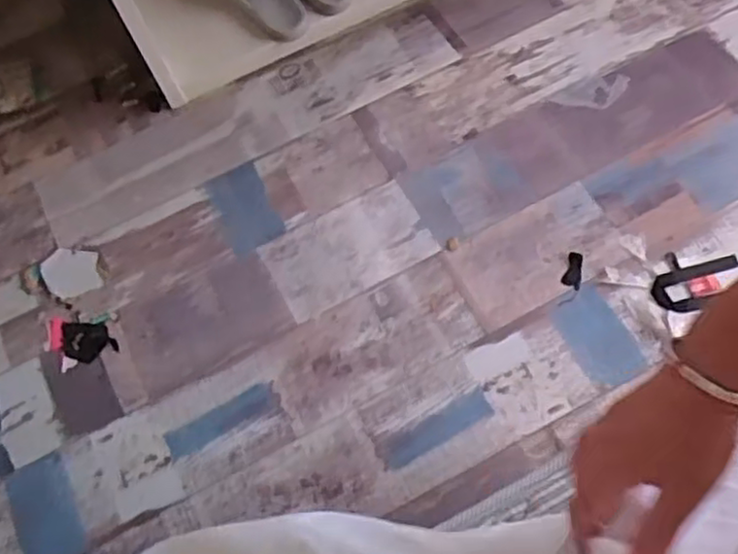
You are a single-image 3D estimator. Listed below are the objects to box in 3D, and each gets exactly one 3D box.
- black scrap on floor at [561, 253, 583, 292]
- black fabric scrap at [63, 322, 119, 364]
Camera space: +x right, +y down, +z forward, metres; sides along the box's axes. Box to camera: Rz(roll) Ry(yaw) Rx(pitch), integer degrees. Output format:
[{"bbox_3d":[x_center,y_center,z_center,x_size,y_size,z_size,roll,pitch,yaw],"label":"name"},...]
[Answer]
[{"bbox_3d":[0.354,-0.012,1.197,0.031,0.005,0.066,17,69,11],"label":"black scrap on floor"},{"bbox_3d":[-0.480,0.110,1.187,0.096,0.008,0.068,0,71,2],"label":"black fabric scrap"}]

